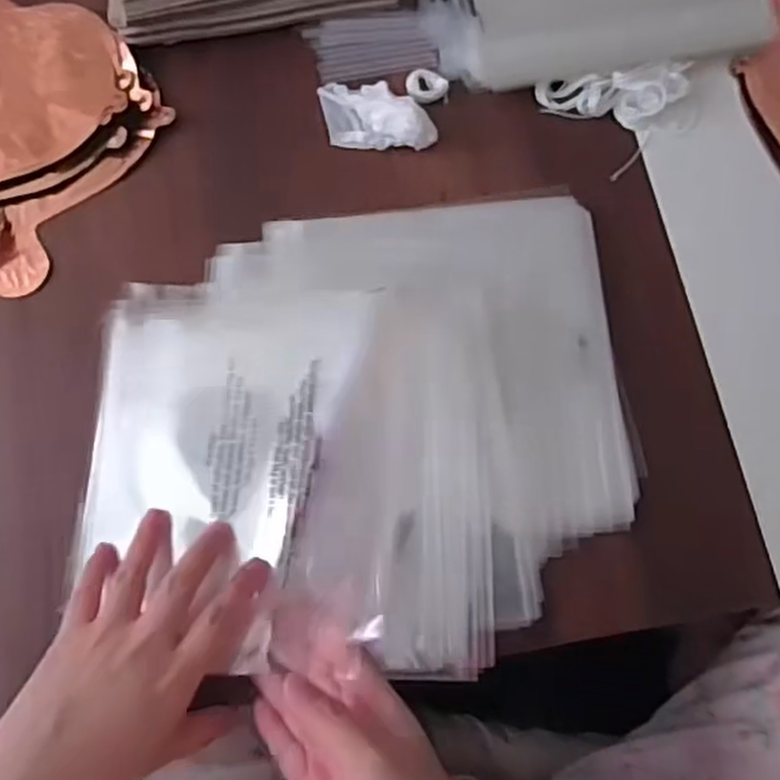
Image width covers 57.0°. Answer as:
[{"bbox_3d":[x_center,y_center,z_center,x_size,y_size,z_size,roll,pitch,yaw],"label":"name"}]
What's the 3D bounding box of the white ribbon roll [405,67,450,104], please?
[{"bbox_3d":[0.026,-0.207,0.487,0.027,0.005,0.029,0,74,0],"label":"white ribbon roll"}]

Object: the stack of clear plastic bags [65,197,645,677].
[{"bbox_3d":[-0.018,0.016,0.418,0.309,0.026,0.266,-6,74,-2],"label":"stack of clear plastic bags"}]

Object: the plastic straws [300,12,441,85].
[{"bbox_3d":[-0.013,-0.239,0.498,0.085,0.010,0.048,-6,75,-2],"label":"plastic straws"}]

